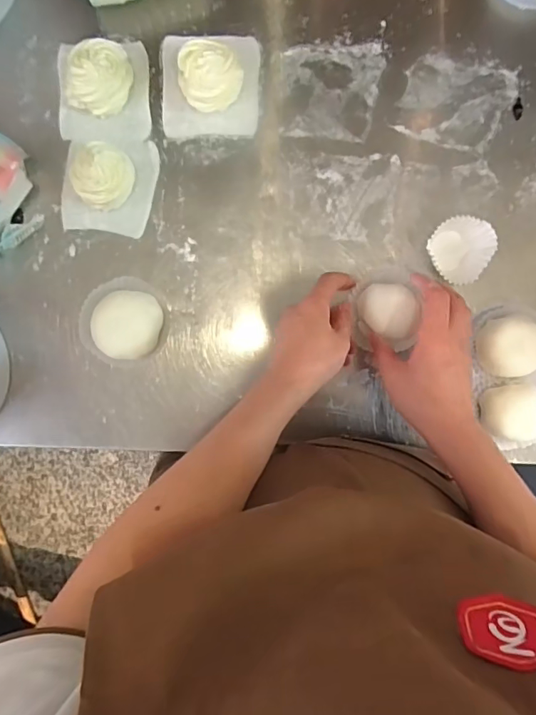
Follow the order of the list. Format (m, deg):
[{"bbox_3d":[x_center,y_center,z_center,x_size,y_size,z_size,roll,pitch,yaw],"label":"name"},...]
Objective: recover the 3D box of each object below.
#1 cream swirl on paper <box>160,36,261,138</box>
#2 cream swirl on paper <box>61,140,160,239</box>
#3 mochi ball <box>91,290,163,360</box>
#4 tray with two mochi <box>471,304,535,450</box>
[{"bbox_3d":[-0.059,-0.279,0.470,0.099,0.048,0.096,-2,93,1],"label":"cream swirl on paper"},{"bbox_3d":[-0.169,-0.179,0.481,0.096,0.055,0.095,7,93,1],"label":"cream swirl on paper"},{"bbox_3d":[-0.145,-0.035,0.498,0.064,0.033,0.068,0,93,1],"label":"mochi ball"},{"bbox_3d":[0.253,0.020,0.487,0.072,0.058,0.142,-5,93,1],"label":"tray with two mochi"}]

